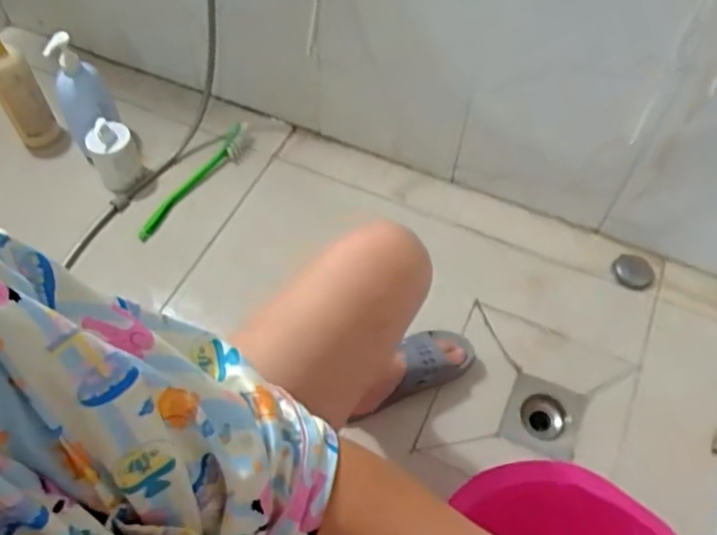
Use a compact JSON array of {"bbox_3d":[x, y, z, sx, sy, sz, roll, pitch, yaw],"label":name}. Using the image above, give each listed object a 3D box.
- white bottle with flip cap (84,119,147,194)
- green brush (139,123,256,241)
[{"bbox_3d":[-0.468,-0.216,1.214,0.085,0.136,0.072,-21,59,-15],"label":"white bottle with flip cap"},{"bbox_3d":[-0.323,-0.175,1.270,0.067,0.037,0.335,28,60,16],"label":"green brush"}]

